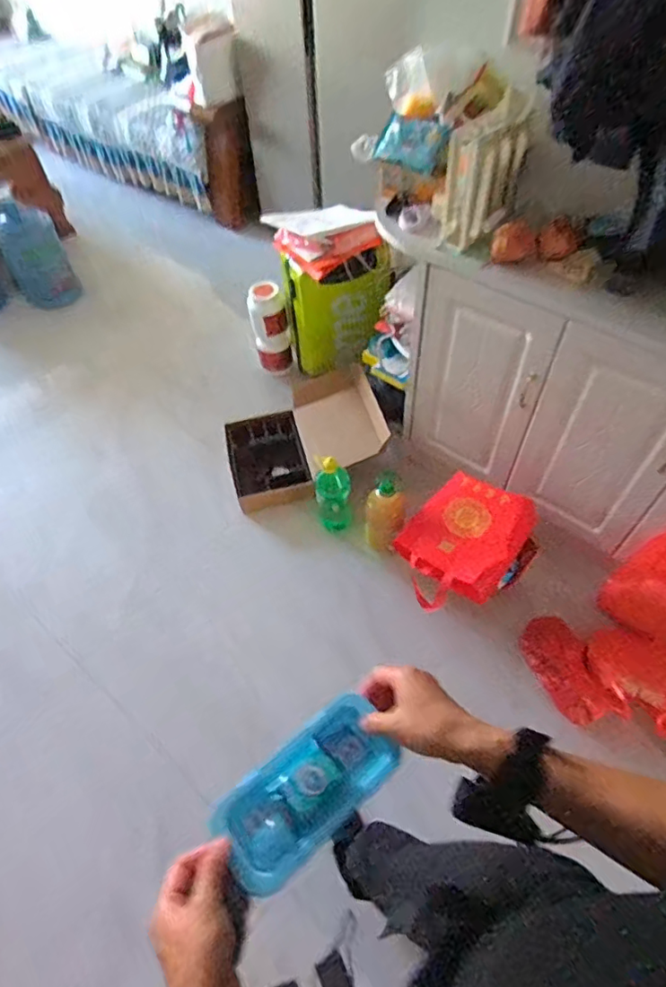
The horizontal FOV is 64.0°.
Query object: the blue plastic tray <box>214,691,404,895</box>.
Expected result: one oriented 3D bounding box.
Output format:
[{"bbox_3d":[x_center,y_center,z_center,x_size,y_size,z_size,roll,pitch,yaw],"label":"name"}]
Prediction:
[{"bbox_3d":[-0.021,0.265,0.485,0.168,0.021,0.083,-36,60,-21],"label":"blue plastic tray"}]

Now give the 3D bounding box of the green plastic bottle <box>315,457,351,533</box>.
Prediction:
[{"bbox_3d":[0.002,0.018,1.626,0.098,0.284,0.106,-1,54,2],"label":"green plastic bottle"}]

